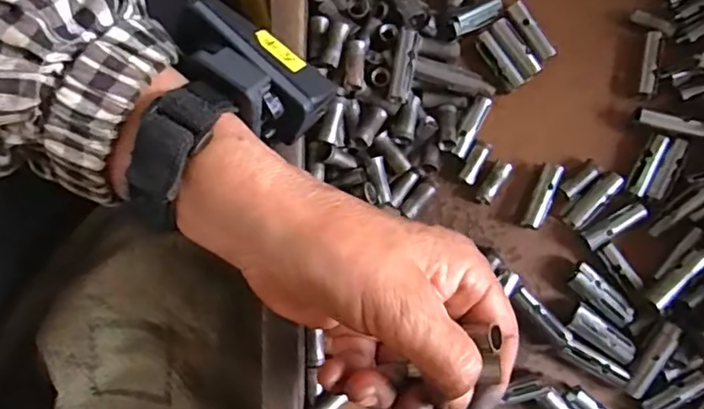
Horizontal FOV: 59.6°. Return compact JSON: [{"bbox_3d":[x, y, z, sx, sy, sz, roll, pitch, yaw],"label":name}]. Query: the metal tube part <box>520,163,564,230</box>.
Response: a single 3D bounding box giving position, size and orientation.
[{"bbox_3d":[0.103,-0.004,0.336,0.012,0.012,0.037,26,80,5],"label":"metal tube part"}]

